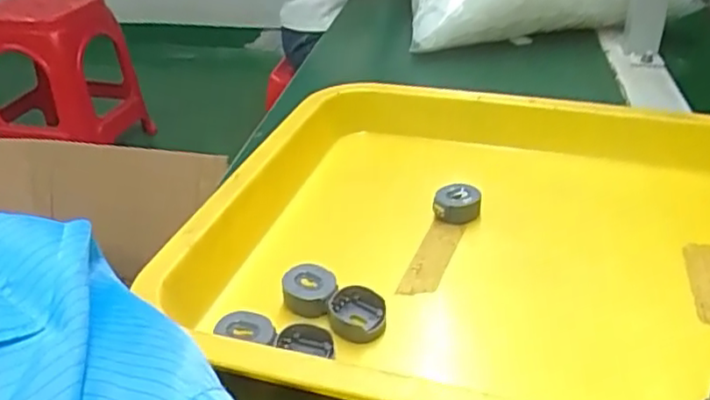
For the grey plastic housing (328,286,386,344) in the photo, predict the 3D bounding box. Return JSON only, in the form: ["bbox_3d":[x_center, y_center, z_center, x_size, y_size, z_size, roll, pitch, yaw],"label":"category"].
[{"bbox_3d":[0.001,0.056,0.323,0.027,0.015,0.024,-2,32,-1],"label":"grey plastic housing"}]

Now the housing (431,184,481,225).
[{"bbox_3d":[0.062,0.003,0.396,0.027,0.015,0.022,6,32,12],"label":"housing"}]

